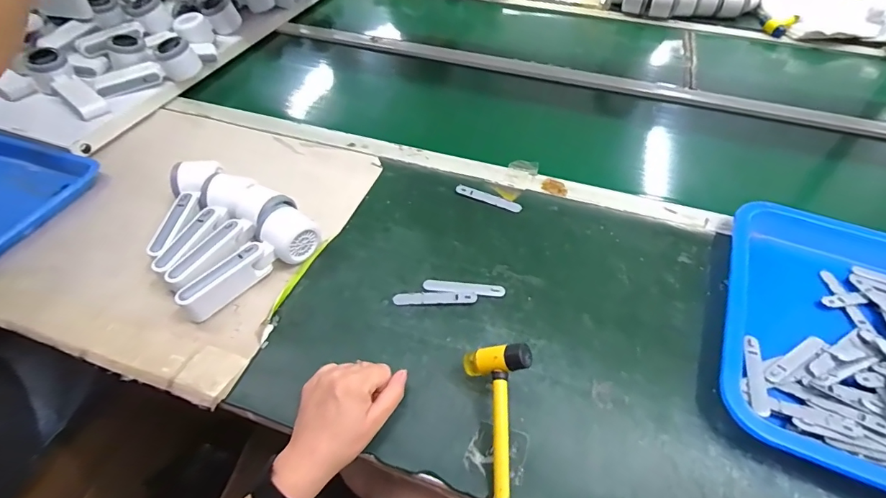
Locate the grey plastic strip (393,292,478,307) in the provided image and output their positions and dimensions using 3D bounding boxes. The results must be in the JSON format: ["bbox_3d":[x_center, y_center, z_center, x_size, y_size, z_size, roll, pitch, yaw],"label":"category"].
[{"bbox_3d":[-0.009,0.057,0.519,0.094,0.007,0.017,-1,47,-2],"label":"grey plastic strip"}]

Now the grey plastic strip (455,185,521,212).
[{"bbox_3d":[0.065,-0.073,0.630,0.095,0.005,0.016,20,50,16],"label":"grey plastic strip"}]

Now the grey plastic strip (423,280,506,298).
[{"bbox_3d":[0.025,0.047,0.528,0.094,0.008,0.017,5,48,3],"label":"grey plastic strip"}]

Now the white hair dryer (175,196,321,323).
[{"bbox_3d":[-0.224,0.010,0.518,0.061,0.052,0.167,31,54,24],"label":"white hair dryer"}]

